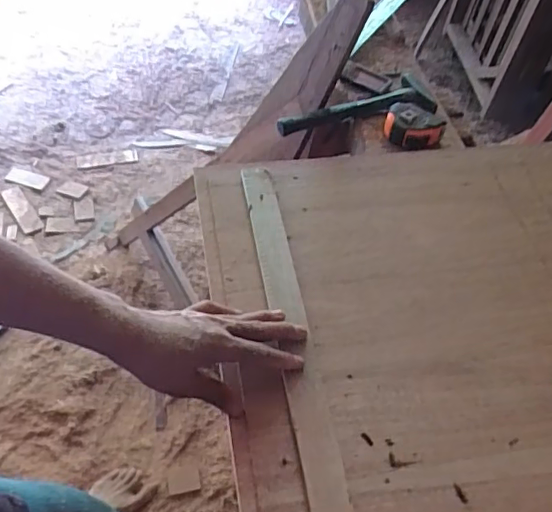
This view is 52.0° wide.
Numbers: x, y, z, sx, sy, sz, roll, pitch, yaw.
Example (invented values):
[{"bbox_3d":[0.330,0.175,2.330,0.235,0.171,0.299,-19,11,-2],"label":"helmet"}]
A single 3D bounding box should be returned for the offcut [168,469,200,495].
[{"bbox_3d":[-0.207,0.508,1.273,0.071,0.004,0.047,-6,55,-10],"label":"offcut"}]

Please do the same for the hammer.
[{"bbox_3d":[0.117,-0.220,0.867,0.244,0.043,0.078,-14,54,-13],"label":"hammer"}]

